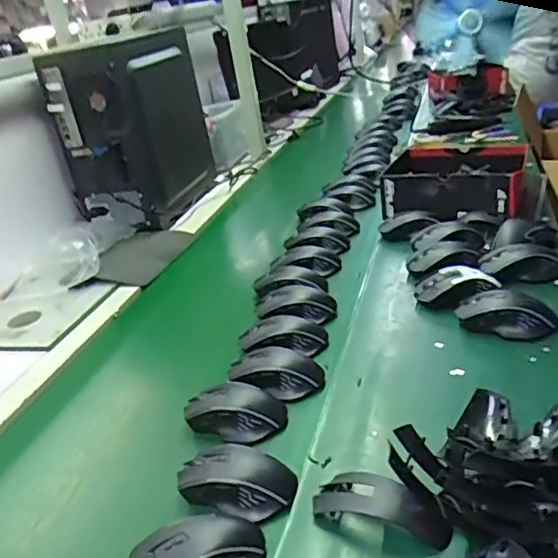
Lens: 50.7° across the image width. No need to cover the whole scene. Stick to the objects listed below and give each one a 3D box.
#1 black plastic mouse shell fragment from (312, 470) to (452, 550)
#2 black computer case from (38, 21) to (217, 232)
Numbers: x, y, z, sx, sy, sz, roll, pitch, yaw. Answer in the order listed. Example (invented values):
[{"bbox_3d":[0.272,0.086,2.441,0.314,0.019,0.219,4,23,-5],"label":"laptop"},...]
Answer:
[{"bbox_3d":[0.088,0.196,0.508,0.119,0.033,0.042,5,30,28],"label":"black plastic mouse shell fragment"},{"bbox_3d":[-0.314,-0.341,1.315,0.207,0.361,0.338,-3,27,15],"label":"black computer case"}]

